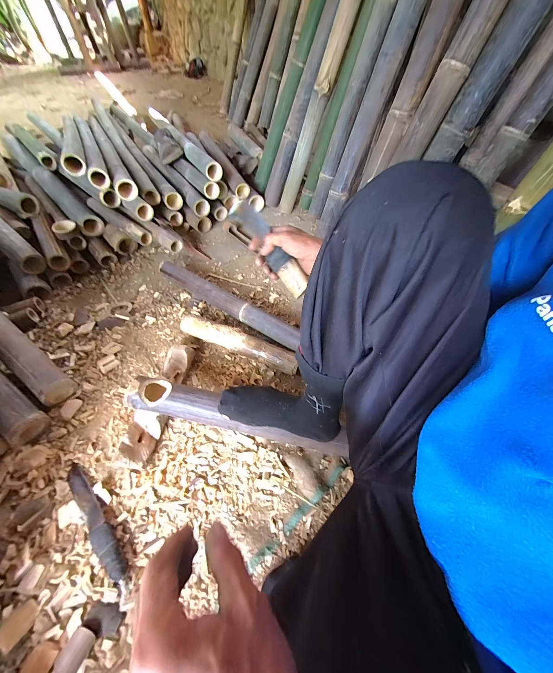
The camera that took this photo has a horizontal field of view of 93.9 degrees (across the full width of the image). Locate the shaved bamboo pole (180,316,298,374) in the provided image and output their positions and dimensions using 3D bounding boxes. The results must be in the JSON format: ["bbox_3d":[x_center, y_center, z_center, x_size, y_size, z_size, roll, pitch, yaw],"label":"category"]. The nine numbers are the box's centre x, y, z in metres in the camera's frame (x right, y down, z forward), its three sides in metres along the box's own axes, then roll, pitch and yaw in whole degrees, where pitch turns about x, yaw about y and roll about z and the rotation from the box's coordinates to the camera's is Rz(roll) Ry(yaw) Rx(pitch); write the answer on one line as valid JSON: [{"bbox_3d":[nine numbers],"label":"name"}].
[{"bbox_3d":[-0.101,0.022,0.724,0.343,0.064,0.058,19,55,13],"label":"shaved bamboo pole"}]

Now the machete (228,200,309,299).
[{"bbox_3d":[-0.015,-0.176,0.499,0.036,0.043,0.224,-31,76,-20],"label":"machete"}]

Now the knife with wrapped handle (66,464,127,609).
[{"bbox_3d":[-0.349,0.362,0.494,0.037,0.029,0.272,-38,62,-25],"label":"knife with wrapped handle"}]

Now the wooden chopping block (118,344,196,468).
[{"bbox_3d":[-0.287,0.154,0.630,0.077,0.055,0.300,9,54,6],"label":"wooden chopping block"}]

